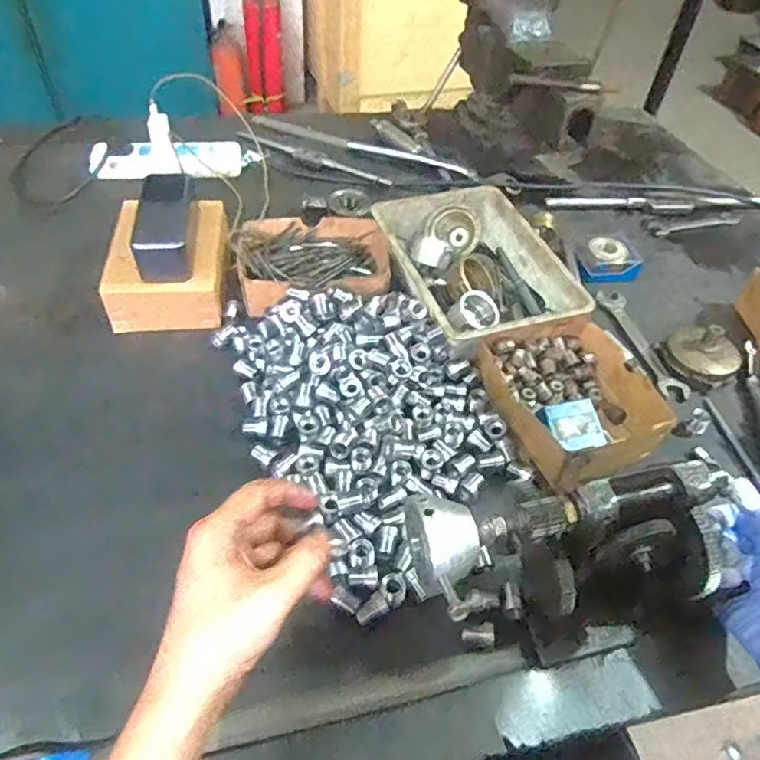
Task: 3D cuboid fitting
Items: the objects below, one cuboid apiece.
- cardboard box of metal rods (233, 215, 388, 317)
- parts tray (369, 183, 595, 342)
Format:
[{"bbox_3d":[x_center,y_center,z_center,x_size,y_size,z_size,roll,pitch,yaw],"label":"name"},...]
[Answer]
[{"bbox_3d":[-0.077,-0.142,0.706,0.180,0.040,0.143,-8,50,-12],"label":"cardboard box of metal rods"},{"bbox_3d":[0.107,-0.128,0.693,0.168,0.060,0.234,-14,51,-16],"label":"parts tray"}]

